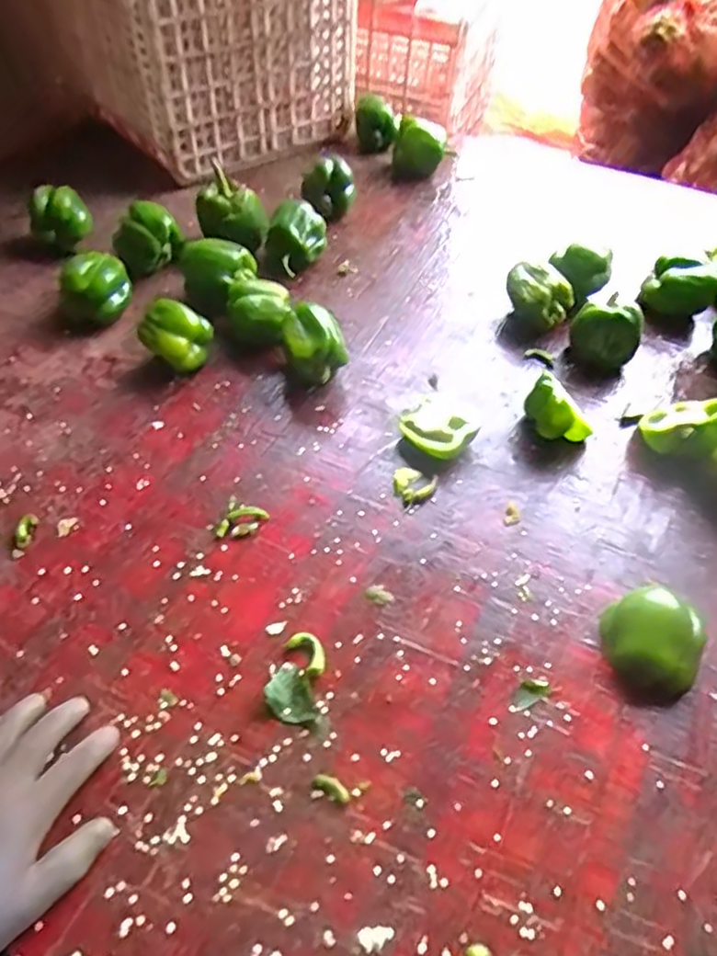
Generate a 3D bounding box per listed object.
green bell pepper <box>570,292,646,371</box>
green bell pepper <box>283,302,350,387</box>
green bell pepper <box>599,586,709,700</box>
[{"bbox_3d":[0.277,-0.153,0.715,0.075,0.080,0.063,27,56,14],"label":"green bell pepper"},{"bbox_3d":[-0.048,-0.142,0.692,0.063,0.076,0.077,-11,56,-13],"label":"green bell pepper"},{"bbox_3d":[0.240,0.129,0.504,0.079,0.043,0.080,1,51,-2],"label":"green bell pepper"}]

